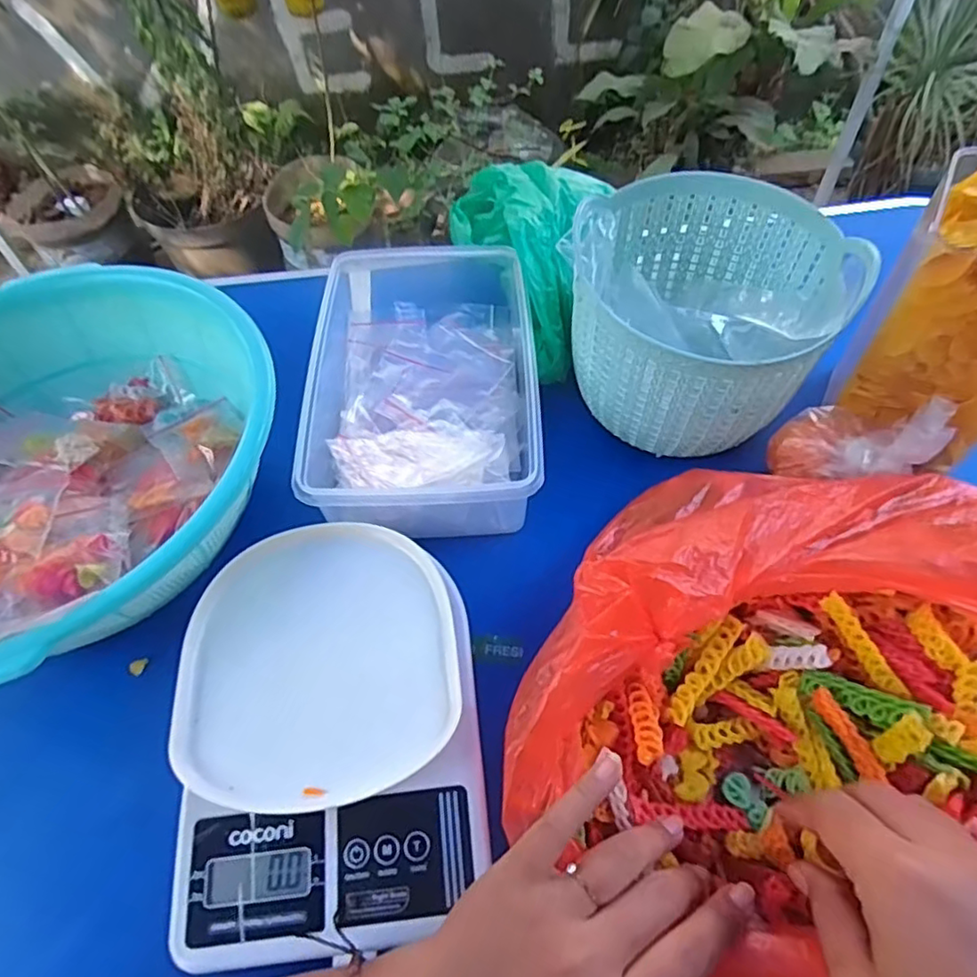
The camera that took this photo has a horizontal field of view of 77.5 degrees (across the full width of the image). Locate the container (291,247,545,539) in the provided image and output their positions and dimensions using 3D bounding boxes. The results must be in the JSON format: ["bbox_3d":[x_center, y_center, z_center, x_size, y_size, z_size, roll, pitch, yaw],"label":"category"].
[{"bbox_3d":[-0.051,-0.085,0.458,0.168,0.068,0.239,-6,55,-2],"label":"container"}]

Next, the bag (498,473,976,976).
[{"bbox_3d":[0.160,0.095,0.316,0.239,0.097,0.278,39,68,24],"label":"bag"}]

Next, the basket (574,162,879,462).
[{"bbox_3d":[0.147,-0.126,0.433,0.177,0.104,0.171,-1,58,2],"label":"basket"}]

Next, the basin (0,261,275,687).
[{"bbox_3d":[-0.277,-0.012,0.393,0.281,0.091,0.277,-1,58,2],"label":"basin"}]

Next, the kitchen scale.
[{"bbox_3d":[-0.085,0.125,0.335,0.156,0.039,0.212,-6,58,-1],"label":"kitchen scale"}]

